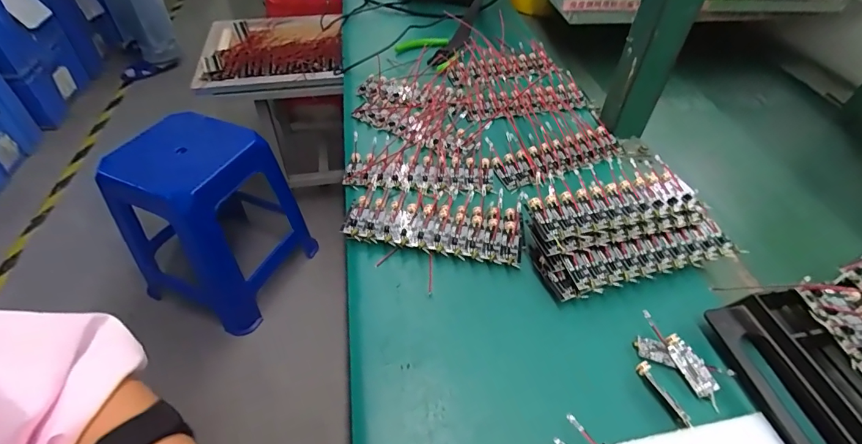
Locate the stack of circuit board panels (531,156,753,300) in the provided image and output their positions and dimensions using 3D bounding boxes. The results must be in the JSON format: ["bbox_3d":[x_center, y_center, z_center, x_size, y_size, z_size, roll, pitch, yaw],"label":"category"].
[{"bbox_3d":[0.173,0.006,0.379,0.169,0.034,0.092,-12,48,-13],"label":"stack of circuit board panels"}]

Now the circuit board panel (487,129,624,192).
[{"bbox_3d":[0.142,-0.073,0.479,0.156,0.010,0.047,-18,49,-17],"label":"circuit board panel"}]

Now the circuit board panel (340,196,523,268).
[{"bbox_3d":[0.003,0.004,0.401,0.160,0.011,0.061,7,47,5],"label":"circuit board panel"}]

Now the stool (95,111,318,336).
[{"bbox_3d":[-0.578,-0.001,1.113,0.333,0.442,0.315,17,48,14],"label":"stool"}]

